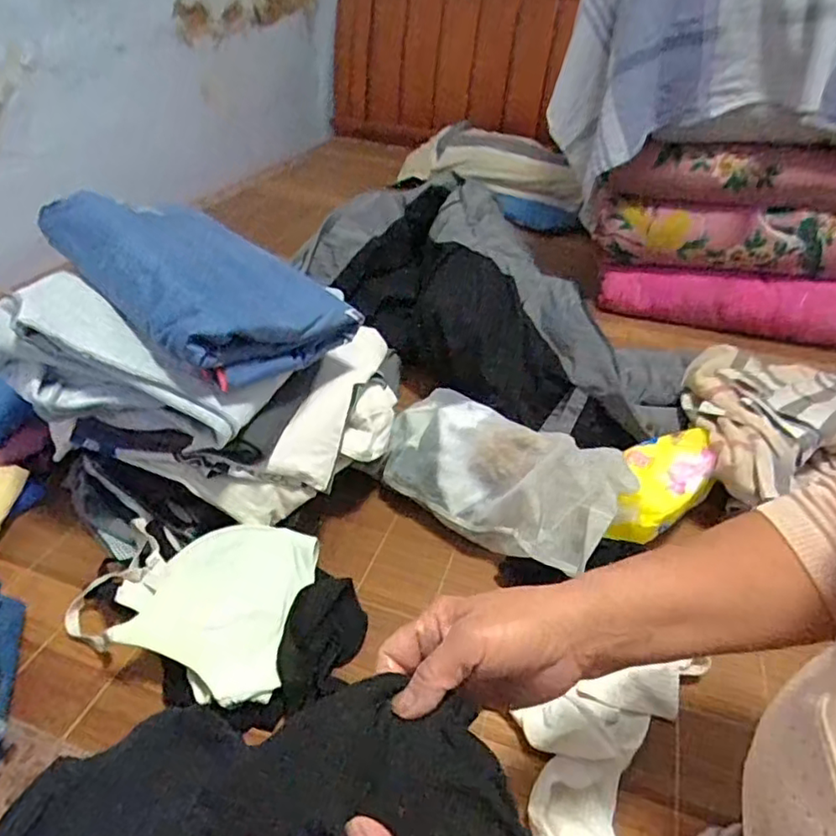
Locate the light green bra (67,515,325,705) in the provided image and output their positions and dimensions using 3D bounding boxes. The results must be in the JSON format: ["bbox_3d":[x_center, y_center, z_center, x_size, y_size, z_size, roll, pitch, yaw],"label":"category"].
[{"bbox_3d":[-0.206,0.162,0.561,0.220,0.058,0.153,13,37,13],"label":"light green bra"}]

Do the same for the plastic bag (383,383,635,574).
[{"bbox_3d":[0.090,0.055,0.675,0.269,0.104,0.129,30,43,31],"label":"plastic bag"}]

